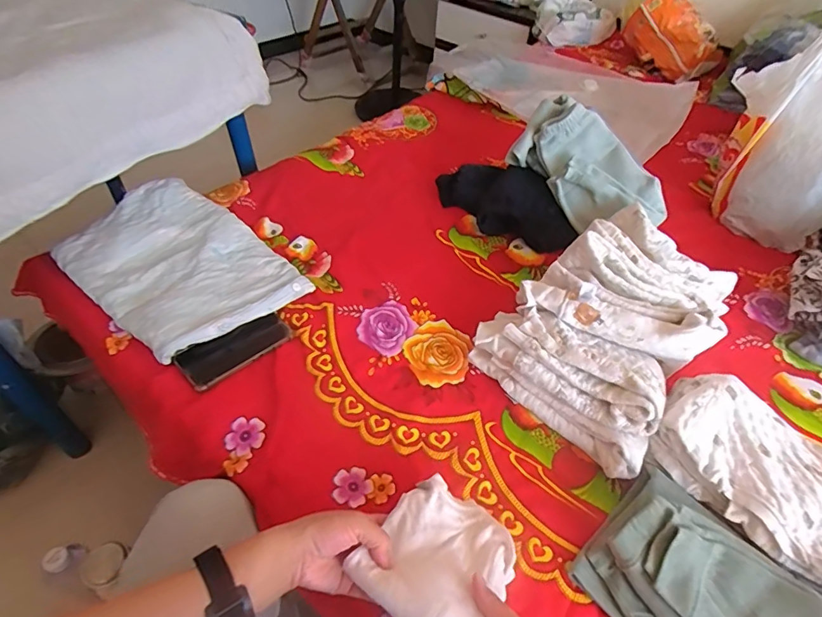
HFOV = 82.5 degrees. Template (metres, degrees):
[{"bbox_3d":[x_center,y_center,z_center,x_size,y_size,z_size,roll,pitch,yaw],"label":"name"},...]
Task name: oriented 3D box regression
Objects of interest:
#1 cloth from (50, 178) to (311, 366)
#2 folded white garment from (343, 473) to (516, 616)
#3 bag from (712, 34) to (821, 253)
[{"bbox_3d":[-0.385,-0.079,0.781,0.350,0.034,0.259,35,52,19],"label":"cloth"},{"bbox_3d":[0.033,0.252,0.468,0.139,0.035,0.151,25,29,23],"label":"folded white garment"},{"bbox_3d":[0.756,-0.353,0.906,0.276,0.399,0.213,36,55,26],"label":"bag"}]

